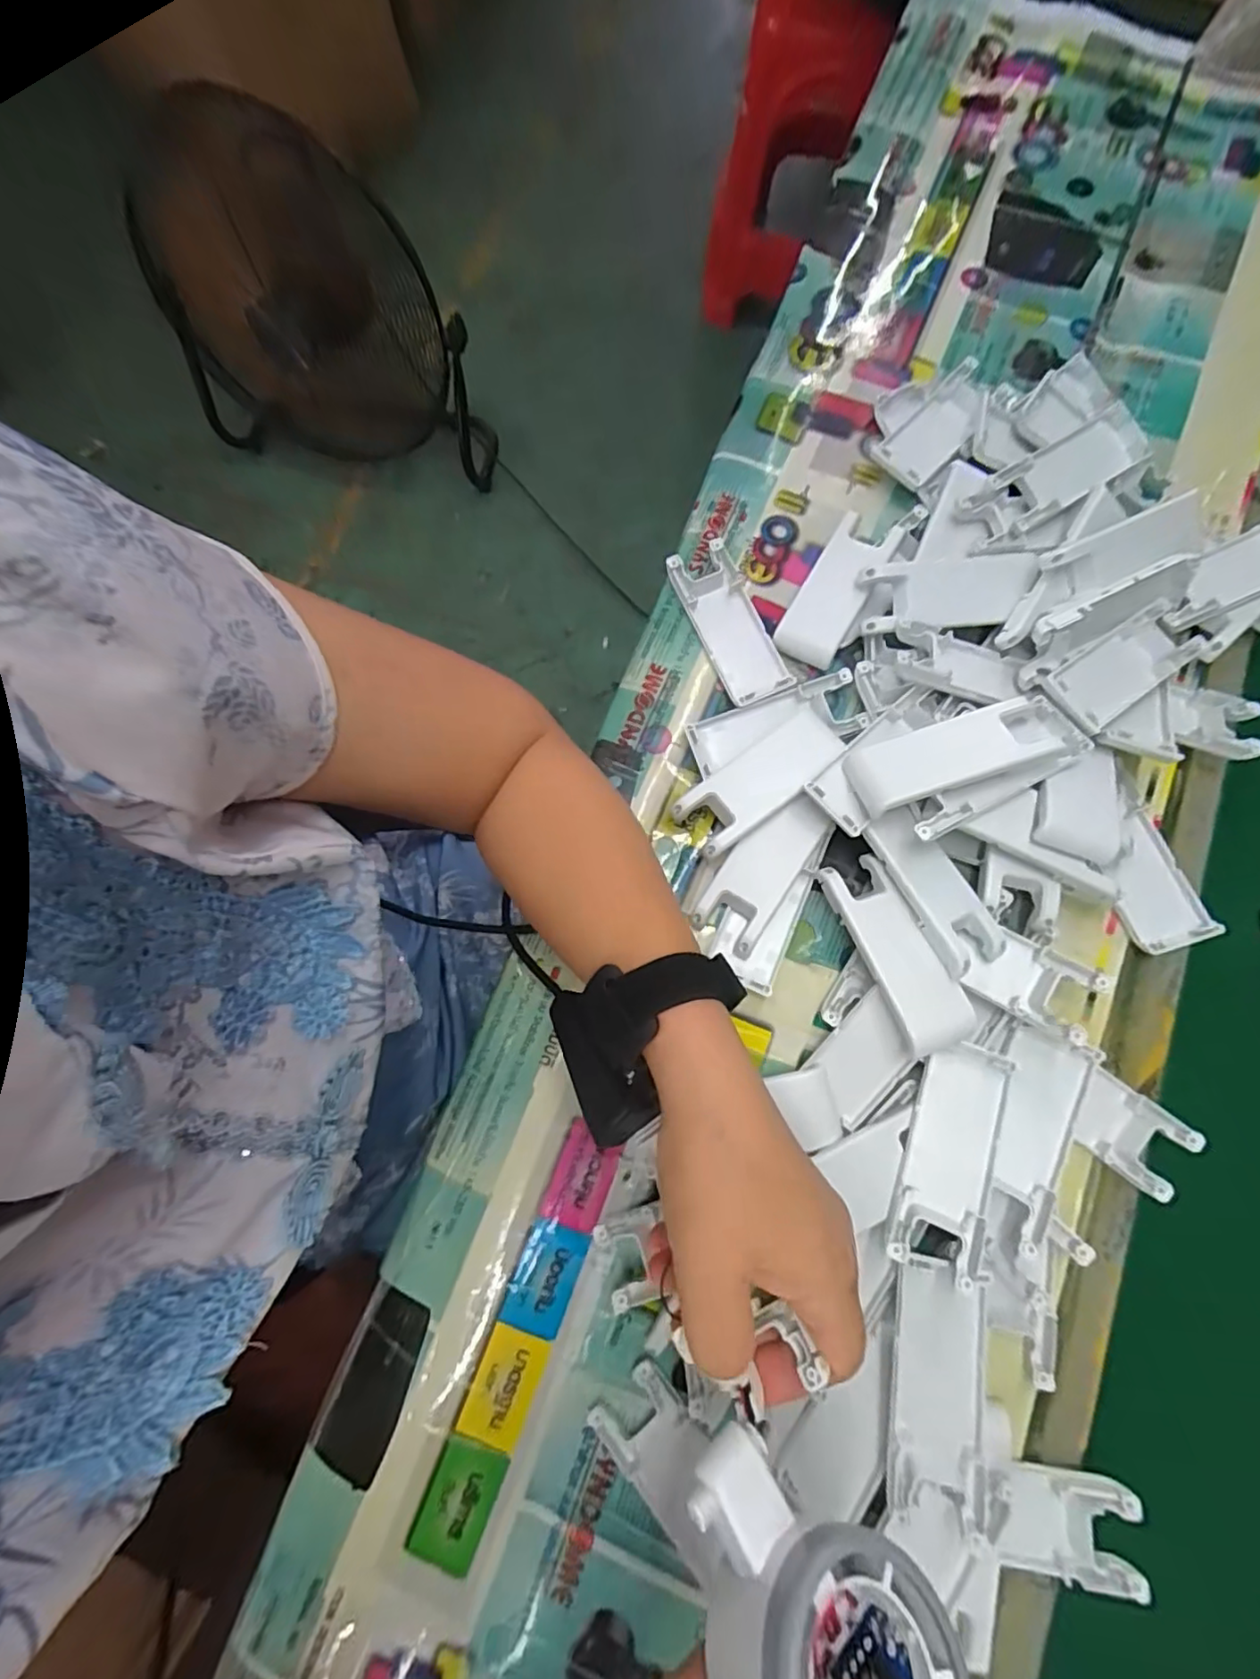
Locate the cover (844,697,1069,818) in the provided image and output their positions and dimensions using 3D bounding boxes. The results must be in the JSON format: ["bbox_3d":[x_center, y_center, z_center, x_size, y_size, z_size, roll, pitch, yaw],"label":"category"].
[{"bbox_3d":[0.167,-0.044,0.316,0.099,0.017,0.038,-16,79,11],"label":"cover"}]

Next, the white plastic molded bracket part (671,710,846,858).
[{"bbox_3d":[0.077,-0.034,0.346,0.103,0.014,0.038,-35,81,-6],"label":"white plastic molded bracket part"}]

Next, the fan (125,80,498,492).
[{"bbox_3d":[-0.568,-0.909,1.084,0.560,0.502,0.175,5,79,4],"label":"fan"}]

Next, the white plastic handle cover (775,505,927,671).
[{"bbox_3d":[0.136,-0.166,0.373,0.043,0.022,0.120,32,81,6],"label":"white plastic handle cover"}]

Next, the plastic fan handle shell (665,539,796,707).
[{"bbox_3d":[0.061,-0.133,0.376,0.040,0.013,0.103,-23,80,-4],"label":"plastic fan handle shell"}]

